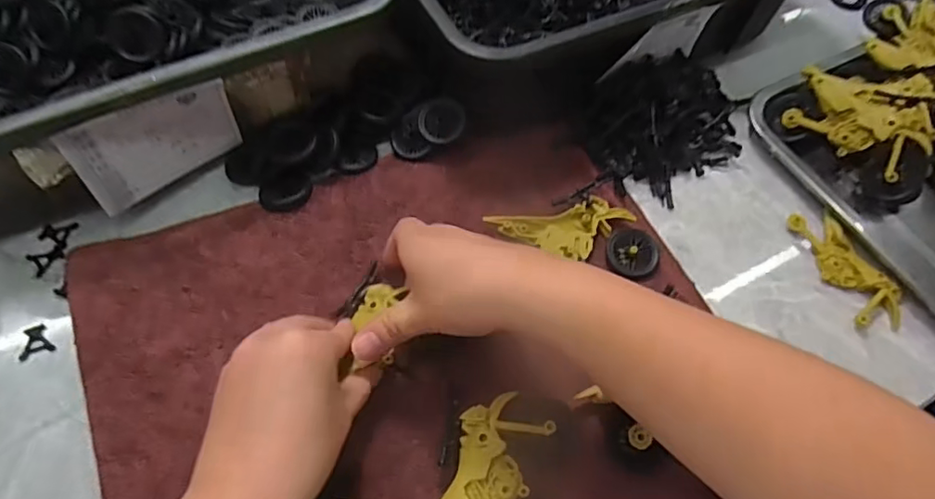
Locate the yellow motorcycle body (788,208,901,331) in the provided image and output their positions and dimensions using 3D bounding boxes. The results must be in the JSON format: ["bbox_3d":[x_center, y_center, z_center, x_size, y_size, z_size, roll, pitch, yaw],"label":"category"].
[{"bbox_3d":[0.279,0.013,0.426,0.039,0.013,0.097,-18,64,-13],"label":"yellow motorcycle body"}]

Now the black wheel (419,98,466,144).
[{"bbox_3d":[-0.019,-0.099,0.447,0.034,0.008,0.034,0,89,3],"label":"black wheel"}]

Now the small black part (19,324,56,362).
[{"bbox_3d":[-0.278,0.060,0.370,0.019,0.004,0.020,-28,67,-17],"label":"small black part"}]

